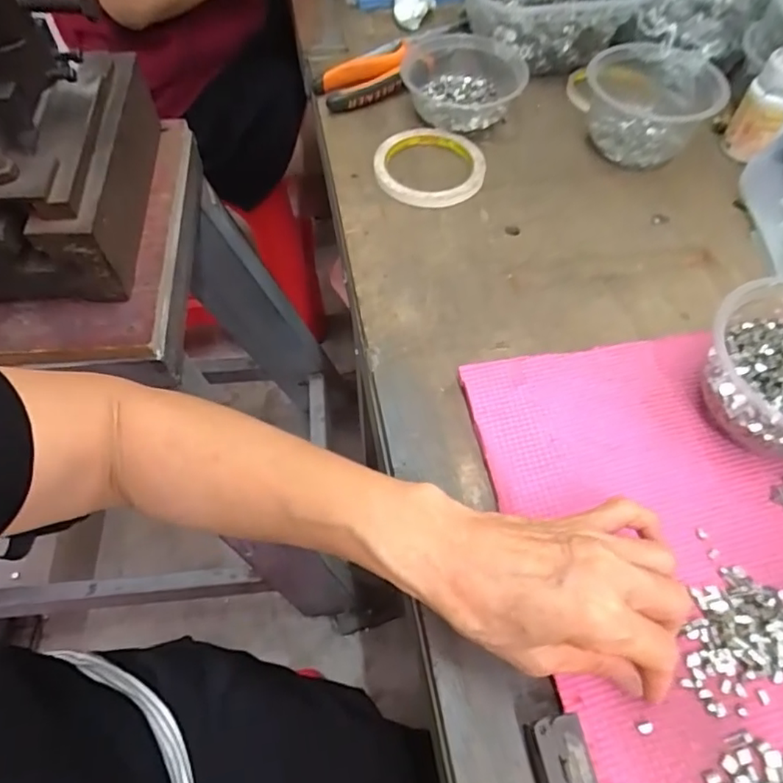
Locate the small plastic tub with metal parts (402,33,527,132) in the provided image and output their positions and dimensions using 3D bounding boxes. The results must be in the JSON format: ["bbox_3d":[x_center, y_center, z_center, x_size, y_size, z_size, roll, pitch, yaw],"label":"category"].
[{"bbox_3d":[0.069,-0.296,0.562,0.117,0.043,0.119,0,57,1],"label":"small plastic tub with metal parts"}]

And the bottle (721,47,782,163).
[{"bbox_3d":[0.327,-0.247,0.505,0.044,0.080,0.046,28,62,18],"label":"bottle"}]

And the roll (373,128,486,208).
[{"bbox_3d":[0.034,-0.200,0.518,0.096,0.016,0.095,0,57,1],"label":"roll"}]

